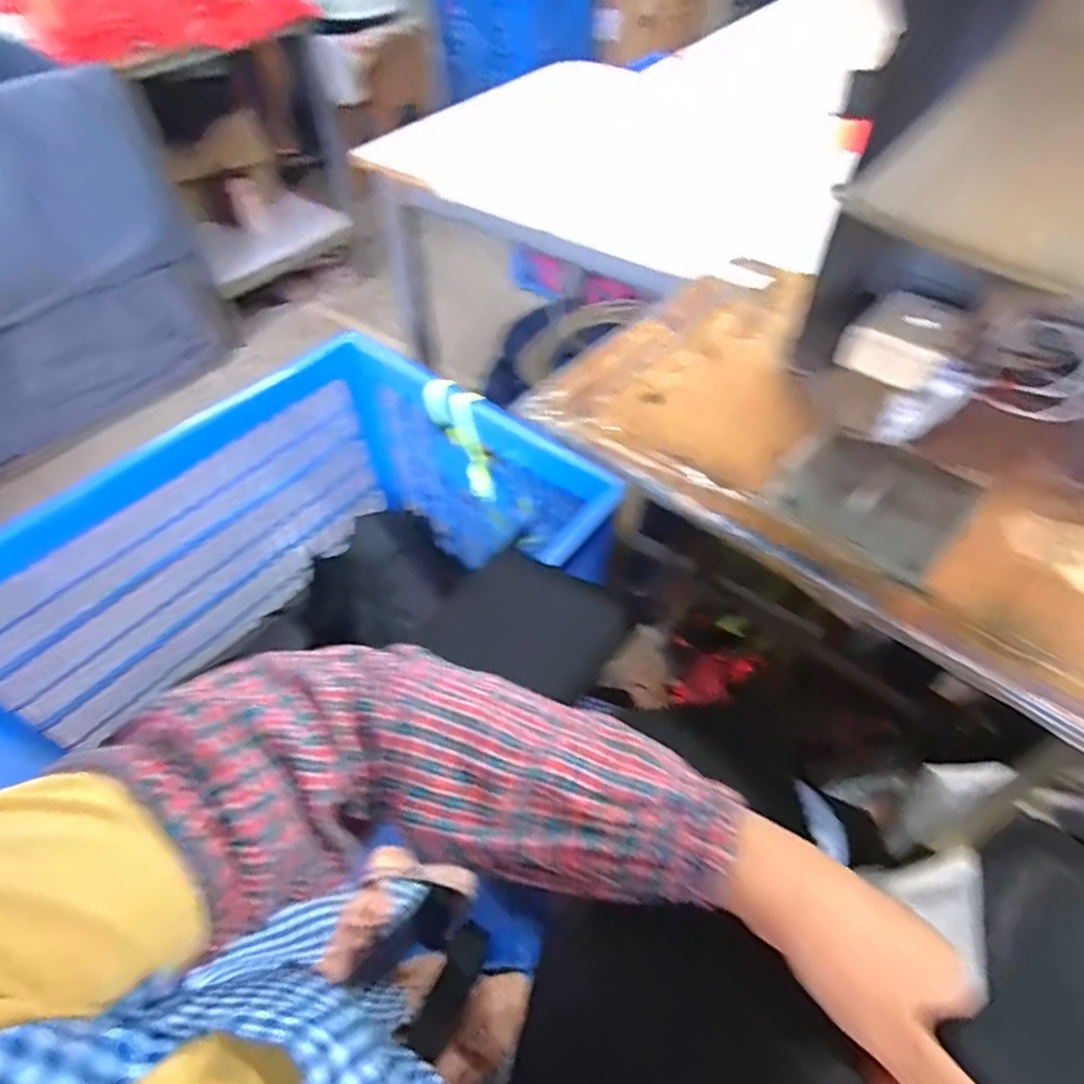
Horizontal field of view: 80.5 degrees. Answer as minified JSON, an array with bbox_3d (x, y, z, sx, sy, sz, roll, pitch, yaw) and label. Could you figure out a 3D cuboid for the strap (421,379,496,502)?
[{"bbox_3d":[-0.124,-0.167,1.061,0.065,0.213,0.073,-40,32,-26],"label":"strap"}]

